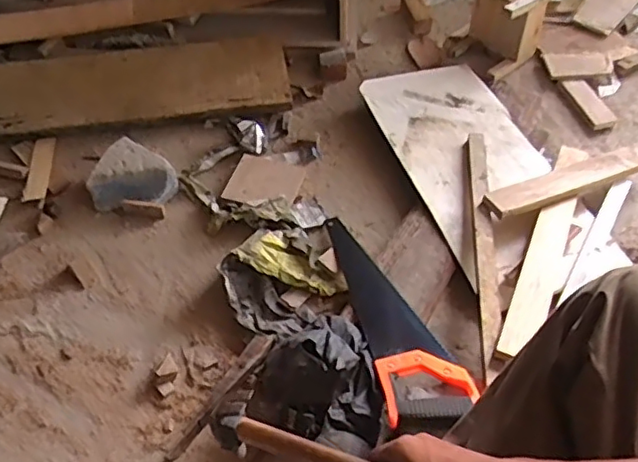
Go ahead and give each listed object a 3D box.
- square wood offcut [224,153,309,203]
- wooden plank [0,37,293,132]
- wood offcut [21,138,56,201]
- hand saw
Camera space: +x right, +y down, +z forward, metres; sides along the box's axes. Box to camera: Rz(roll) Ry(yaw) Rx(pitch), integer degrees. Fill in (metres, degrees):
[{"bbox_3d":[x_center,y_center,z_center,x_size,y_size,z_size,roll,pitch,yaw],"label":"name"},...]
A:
[{"bbox_3d":[-0.096,-0.093,1.105,0.124,0.012,0.127,16,50,4],"label":"square wood offcut"},{"bbox_3d":[-0.381,-0.298,1.211,0.633,0.037,0.180,-5,67,-4],"label":"wooden plank"},{"bbox_3d":[-0.520,-0.118,1.132,0.046,0.008,0.151,-4,52,-2],"label":"wood offcut"},{"bbox_3d":[0.110,0.108,0.907,0.116,0.022,0.394,-12,44,-5],"label":"hand saw"}]

